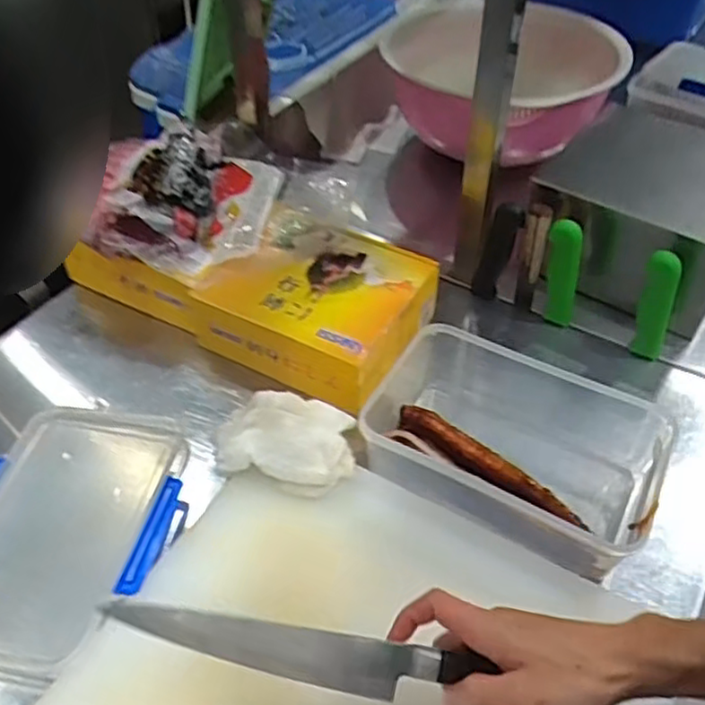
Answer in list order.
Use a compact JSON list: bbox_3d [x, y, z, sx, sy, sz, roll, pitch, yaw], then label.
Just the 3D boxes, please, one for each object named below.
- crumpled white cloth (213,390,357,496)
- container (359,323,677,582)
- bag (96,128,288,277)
[{"bbox_3d":[-0.064,0.079,0.622,0.128,0.041,0.084,0,46,-1],"label":"crumpled white cloth"},{"bbox_3d":[0.142,0.093,0.646,0.257,0.111,0.181,19,49,17],"label":"container"},{"bbox_3d":[-0.187,-0.176,0.763,0.192,0.090,0.172,2,46,1],"label":"bag"}]

